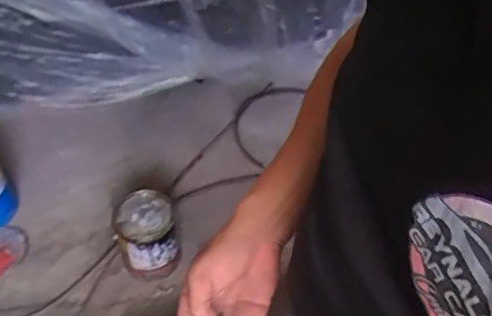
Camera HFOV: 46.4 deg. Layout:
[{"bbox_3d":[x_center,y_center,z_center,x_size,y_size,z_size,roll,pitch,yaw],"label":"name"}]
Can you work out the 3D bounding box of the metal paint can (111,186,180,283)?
[{"bbox_3d":[-0.268,0.211,1.553,0.149,0.251,0.161,-1,48,1],"label":"metal paint can"}]

